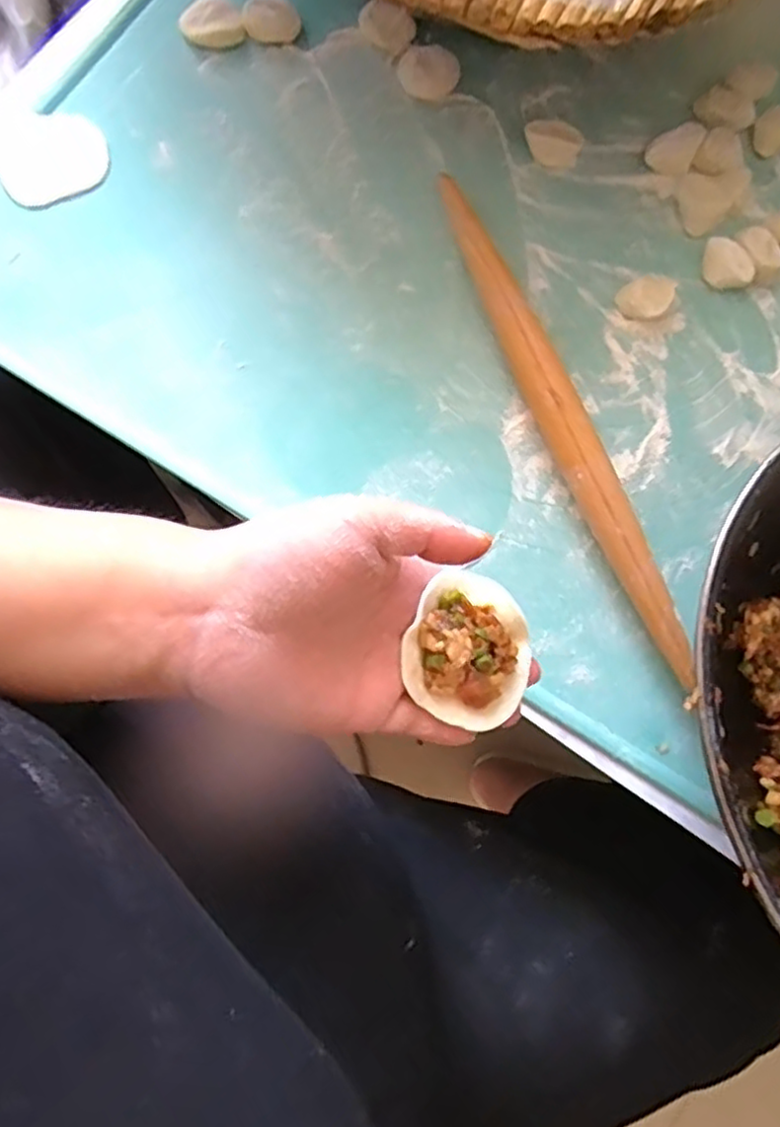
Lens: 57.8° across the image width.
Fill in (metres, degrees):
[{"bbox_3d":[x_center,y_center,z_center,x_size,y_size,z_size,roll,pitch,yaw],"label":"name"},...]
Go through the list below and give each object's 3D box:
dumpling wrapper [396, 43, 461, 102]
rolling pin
[{"bbox_3d":[0.025,-0.312,0.448,0.038,0.004,0.038,0,79,-1],"label":"dumpling wrapper"},{"bbox_3d":[0.096,-0.074,0.396,0.022,0.031,0.306,-23,81,-5],"label":"rolling pin"}]

